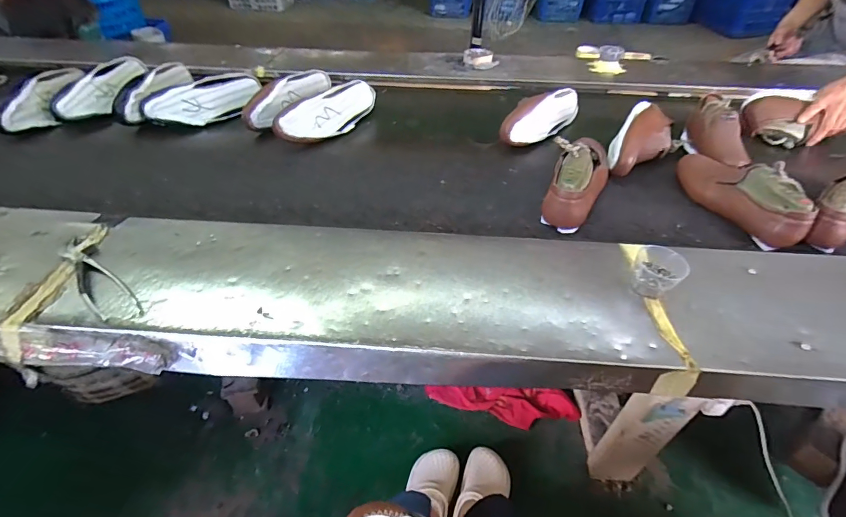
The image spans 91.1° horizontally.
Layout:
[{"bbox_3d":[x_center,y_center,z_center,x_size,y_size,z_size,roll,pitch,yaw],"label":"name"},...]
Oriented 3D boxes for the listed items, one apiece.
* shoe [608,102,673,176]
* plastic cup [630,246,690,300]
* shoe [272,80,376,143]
[{"bbox_3d":[0.469,-0.260,0.877,0.104,0.073,0.240,23,46,22],"label":"shoe"},{"bbox_3d":[0.323,0.020,0.570,0.057,0.051,0.055,1,42,-1],"label":"plastic cup"},{"bbox_3d":[-0.223,-0.342,0.981,0.061,0.097,0.273,27,48,26],"label":"shoe"}]

